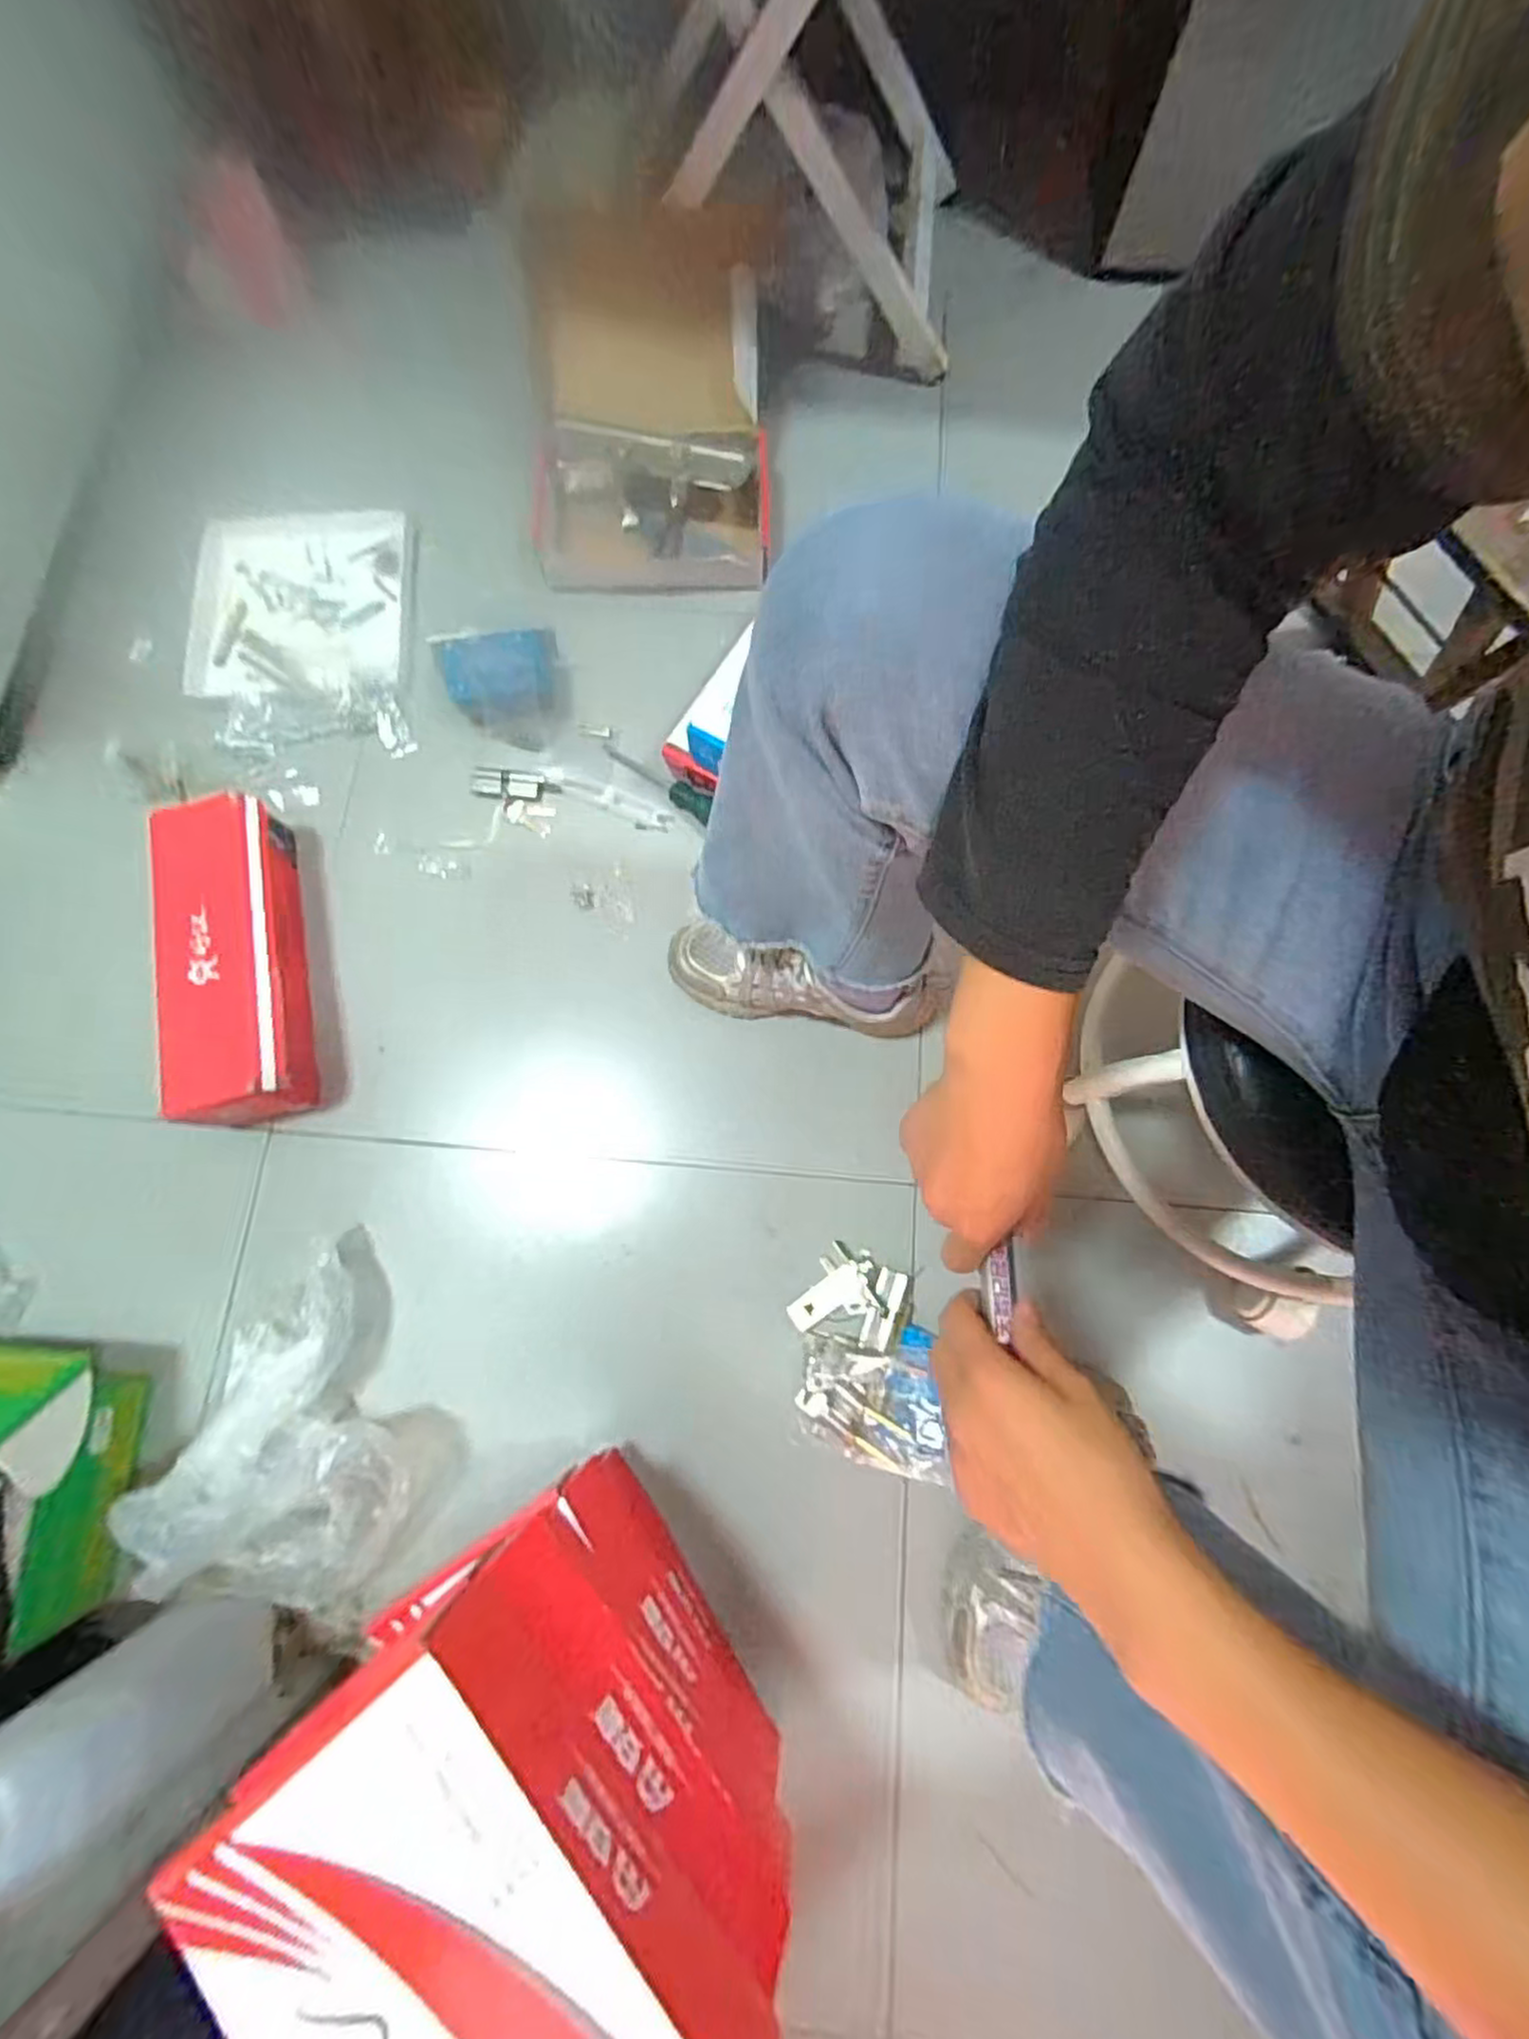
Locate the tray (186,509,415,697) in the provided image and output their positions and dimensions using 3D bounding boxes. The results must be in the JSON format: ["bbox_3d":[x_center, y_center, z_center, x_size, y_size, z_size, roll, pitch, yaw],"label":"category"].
[{"bbox_3d":[-0.514,-0.466,0.803,0.231,0.025,0.233,1,77,1],"label":"tray"}]

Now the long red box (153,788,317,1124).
[{"bbox_3d":[-0.483,-0.057,0.663,0.105,0.088,0.294,-12,77,-2],"label":"long red box"}]

